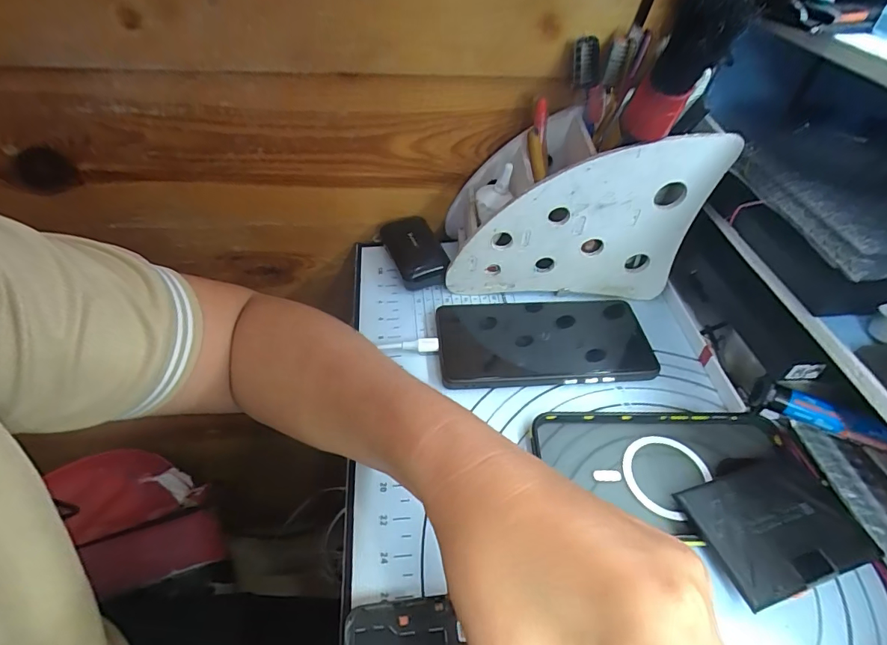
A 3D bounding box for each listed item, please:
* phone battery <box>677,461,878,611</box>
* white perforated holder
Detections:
[{"bbox_3d":[0.185,0.112,0.249,0.087,0.005,0.061,-13,48,-11],"label":"phone battery"},{"bbox_3d":[0.096,-0.093,0.362,0.181,0.136,0.079,2,47,-1],"label":"white perforated holder"}]

